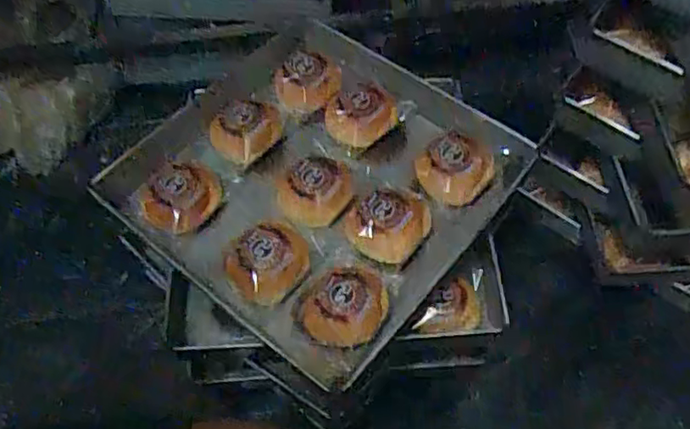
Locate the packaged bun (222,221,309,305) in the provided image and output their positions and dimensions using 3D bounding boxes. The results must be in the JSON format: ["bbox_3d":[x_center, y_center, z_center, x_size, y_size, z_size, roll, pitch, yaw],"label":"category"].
[{"bbox_3d":[-0.090,0.056,0.752,0.094,0.040,0.090,-1,57,1],"label":"packaged bun"}]

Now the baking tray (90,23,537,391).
[{"bbox_3d":[-0.033,-0.052,0.826,0.493,0.054,0.403,34,64,21],"label":"baking tray"}]

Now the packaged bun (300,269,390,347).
[{"bbox_3d":[0.004,0.104,0.711,0.085,0.033,0.094,27,62,18],"label":"packaged bun"}]

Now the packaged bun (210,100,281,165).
[{"bbox_3d":[-0.132,-0.115,0.859,0.077,0.045,0.081,33,64,21],"label":"packaged bun"}]

